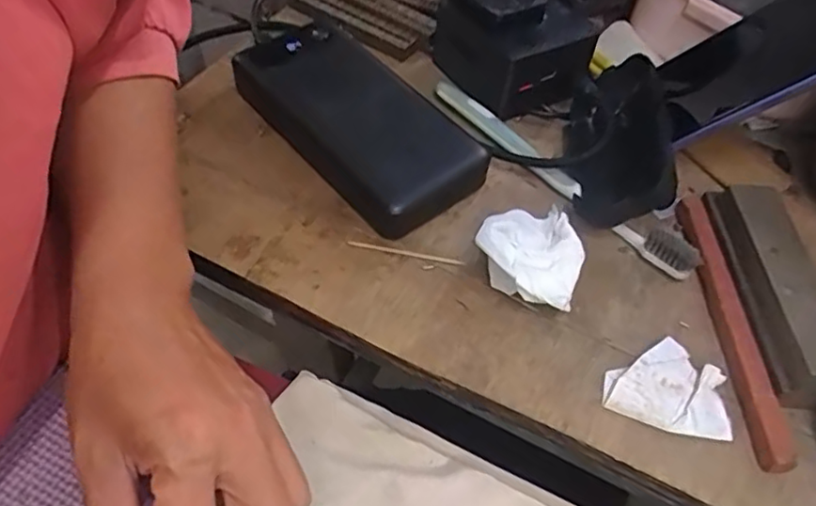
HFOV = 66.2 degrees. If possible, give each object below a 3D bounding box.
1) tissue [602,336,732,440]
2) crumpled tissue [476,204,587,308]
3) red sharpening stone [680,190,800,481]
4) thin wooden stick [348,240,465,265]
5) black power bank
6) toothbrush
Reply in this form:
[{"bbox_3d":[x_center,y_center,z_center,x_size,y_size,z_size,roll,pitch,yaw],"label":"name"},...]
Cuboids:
[{"bbox_3d":[0.116,0.058,0.278,0.053,0.009,0.039,15,52,5],"label":"tissue"},{"bbox_3d":[0.060,-0.001,0.308,0.049,0.026,0.059,18,52,8],"label":"crumpled tissue"},{"bbox_3d":[0.155,0.028,0.301,0.017,0.010,0.149,2,52,-5],"label":"red sharpening stone"},{"bbox_3d":[-0.001,-0.001,0.318,0.060,0.004,0.004,12,52,3],"label":"thin wooden stick"},{"bbox_3d":[-0.031,-0.079,0.356,0.070,0.028,0.152,-32,62,-27],"label":"black power bank"},{"bbox_3d":[0.082,-0.047,0.354,0.021,0.013,0.183,-36,63,-29],"label":"toothbrush"}]

